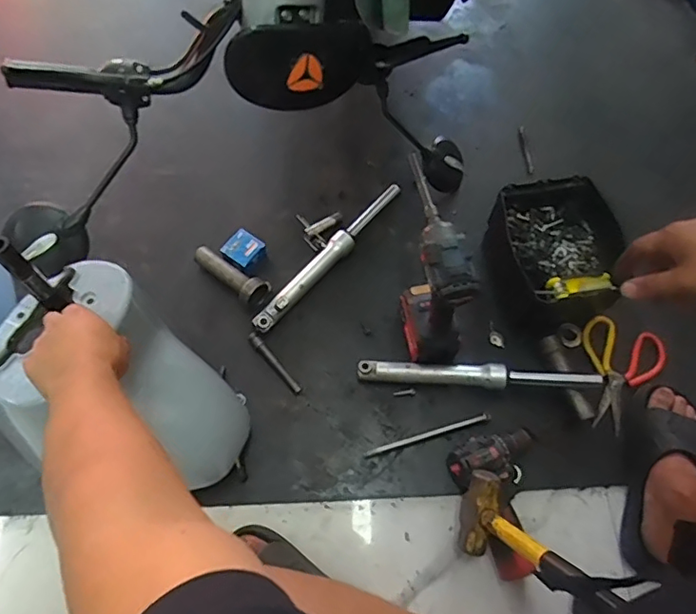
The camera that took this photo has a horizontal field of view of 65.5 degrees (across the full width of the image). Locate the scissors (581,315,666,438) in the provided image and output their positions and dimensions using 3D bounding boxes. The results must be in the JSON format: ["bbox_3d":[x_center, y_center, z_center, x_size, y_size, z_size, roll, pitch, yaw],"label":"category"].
[{"bbox_3d":[0.461,0.117,0.922,0.137,0.020,0.203,24,67,10],"label":"scissors"}]

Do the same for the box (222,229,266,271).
[{"bbox_3d":[-0.194,-0.104,1.005,0.067,0.035,0.064,35,71,15],"label":"box"}]

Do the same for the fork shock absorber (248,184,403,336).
[{"bbox_3d":[-0.032,-0.097,1.001,0.042,0.035,0.378,39,72,16],"label":"fork shock absorber"}]

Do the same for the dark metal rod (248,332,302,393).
[{"bbox_3d":[-0.125,0.094,0.923,0.020,0.013,0.132,-41,71,-16],"label":"dark metal rod"}]

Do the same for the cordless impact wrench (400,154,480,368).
[{"bbox_3d":[0.133,-0.069,0.865,0.084,0.264,0.252,-3,65,-2],"label":"cordless impact wrench"}]

